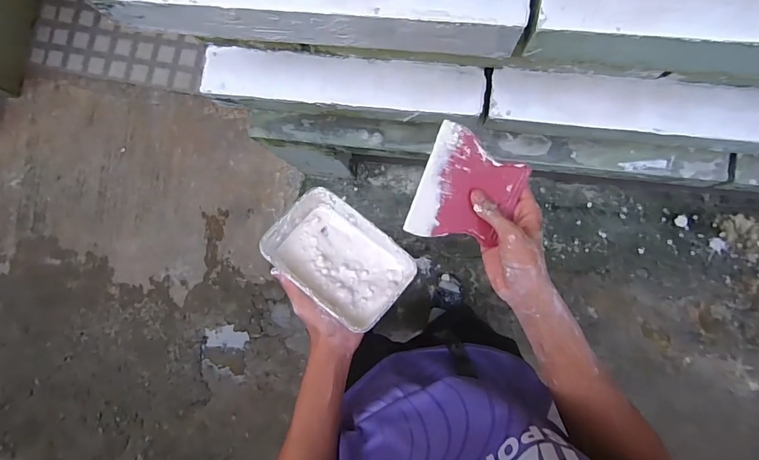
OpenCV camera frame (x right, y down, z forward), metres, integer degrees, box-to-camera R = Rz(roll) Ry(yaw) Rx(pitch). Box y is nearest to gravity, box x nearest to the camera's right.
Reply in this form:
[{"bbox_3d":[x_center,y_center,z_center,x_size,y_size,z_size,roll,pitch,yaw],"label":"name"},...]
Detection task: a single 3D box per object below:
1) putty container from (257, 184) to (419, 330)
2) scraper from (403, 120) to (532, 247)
[{"bbox_3d":[-0.050,0.035,0.496,0.170,0.052,0.114,36,68,12],"label":"putty container"},{"bbox_3d":[0.097,-0.041,0.436,0.104,0.010,0.117,19,101,-8],"label":"scraper"}]

